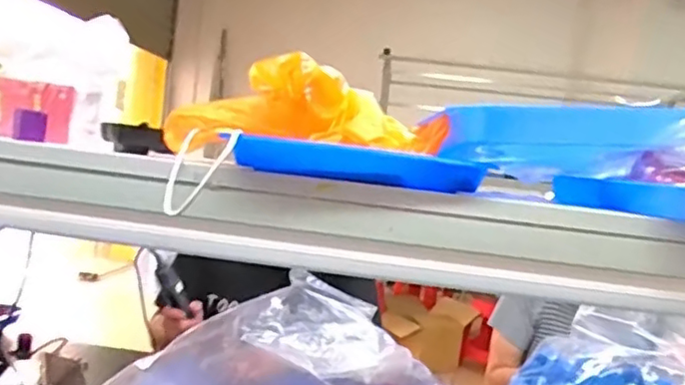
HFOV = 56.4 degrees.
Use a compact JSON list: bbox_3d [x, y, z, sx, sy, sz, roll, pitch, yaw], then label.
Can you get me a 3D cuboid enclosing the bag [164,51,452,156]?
[{"bbox_3d":[-0.024,-0.085,0.631,0.245,0.098,0.154,8,3,20],"label":"bag"}]

